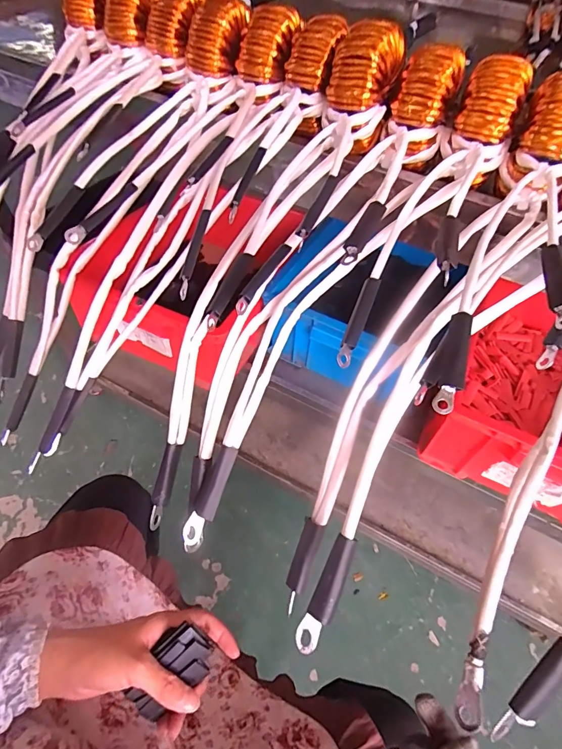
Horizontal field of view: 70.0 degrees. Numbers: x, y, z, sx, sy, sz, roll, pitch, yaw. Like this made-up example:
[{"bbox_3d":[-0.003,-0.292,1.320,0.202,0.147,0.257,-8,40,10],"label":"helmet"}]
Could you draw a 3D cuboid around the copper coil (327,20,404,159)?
[{"bbox_3d":[0.074,-0.248,0.346,0.045,0.083,0.070,35,59,22],"label":"copper coil"}]

